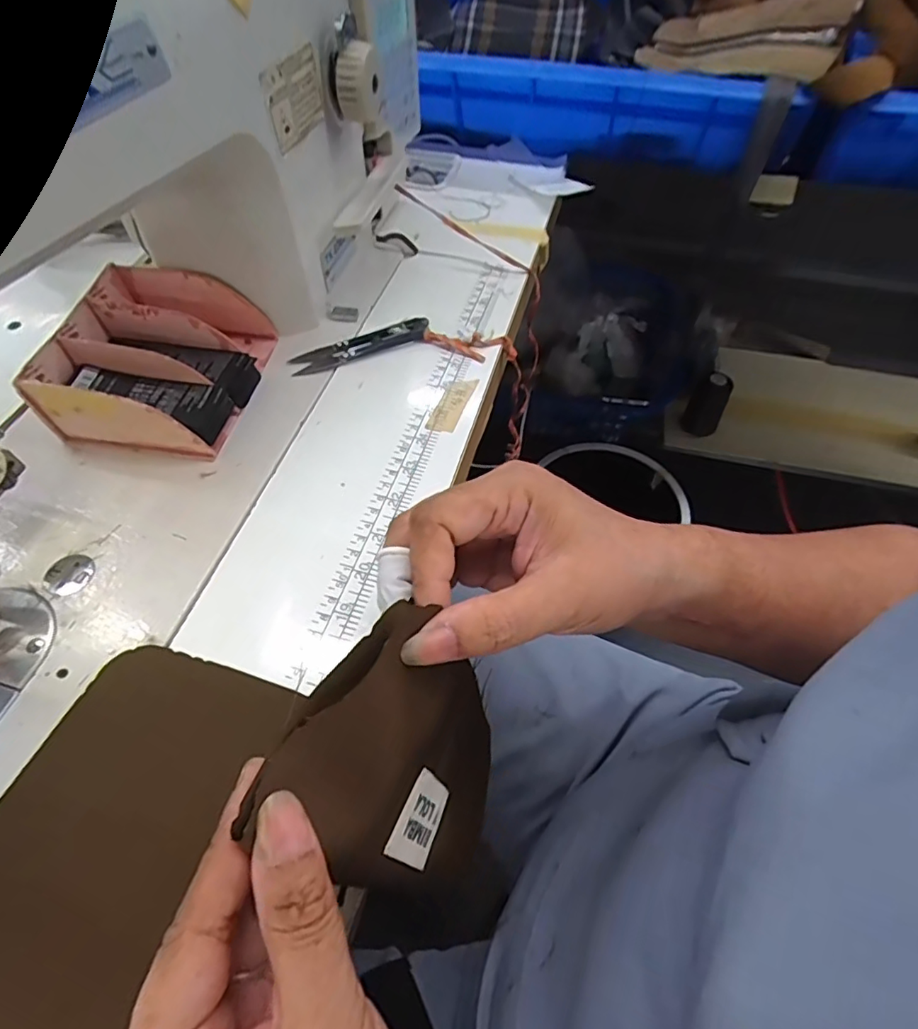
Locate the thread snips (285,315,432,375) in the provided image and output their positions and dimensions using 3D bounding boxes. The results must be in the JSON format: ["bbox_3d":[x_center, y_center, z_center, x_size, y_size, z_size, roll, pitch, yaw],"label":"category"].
[{"bbox_3d":[-0.070,-0.121,0.401,0.098,0.011,0.025,-17,57,-12],"label":"thread snips"}]

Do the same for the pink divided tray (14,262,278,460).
[{"bbox_3d":[-0.190,-0.098,0.361,0.104,0.052,0.120,5,55,3],"label":"pink divided tray"}]

